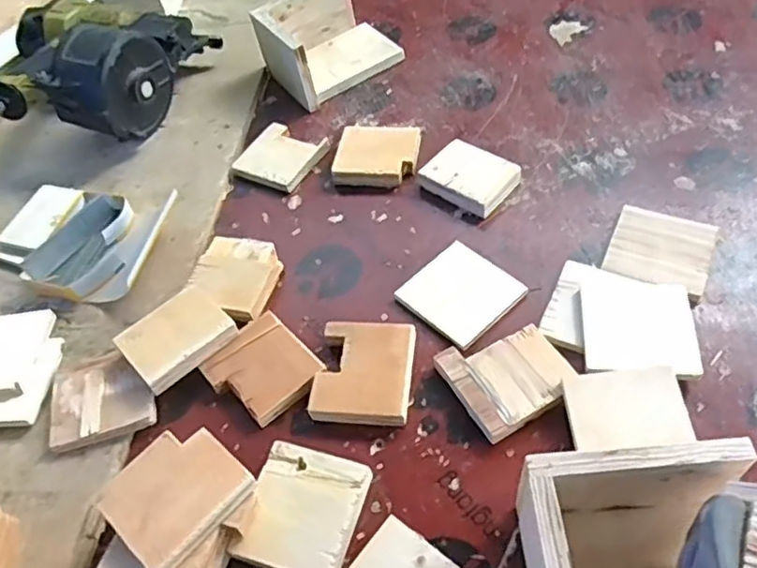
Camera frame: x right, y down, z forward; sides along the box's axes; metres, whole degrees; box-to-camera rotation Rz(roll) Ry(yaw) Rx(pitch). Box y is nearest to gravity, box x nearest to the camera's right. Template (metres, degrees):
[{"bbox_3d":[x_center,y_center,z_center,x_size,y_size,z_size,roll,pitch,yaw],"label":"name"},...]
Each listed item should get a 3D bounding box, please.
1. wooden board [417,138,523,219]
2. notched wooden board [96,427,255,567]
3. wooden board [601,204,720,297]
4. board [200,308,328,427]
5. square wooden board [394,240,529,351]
[{"bbox_3d":[0.099,-0.121,0.702,0.094,0.026,0.067,34,62,28],"label":"wooden board"},{"bbox_3d":[-0.148,0.152,0.471,0.078,0.009,0.091,39,67,20],"label":"notched wooden board"},{"bbox_3d":[0.275,-0.034,0.623,0.092,0.012,0.095,20,56,20],"label":"wooden board"},{"bbox_3d":[-0.103,0.075,0.583,0.092,0.009,0.083,35,62,28],"label":"board"},{"bbox_3d":[0.079,0.008,0.617,0.089,0.012,0.092,-37,57,-22],"label":"square wooden board"}]

